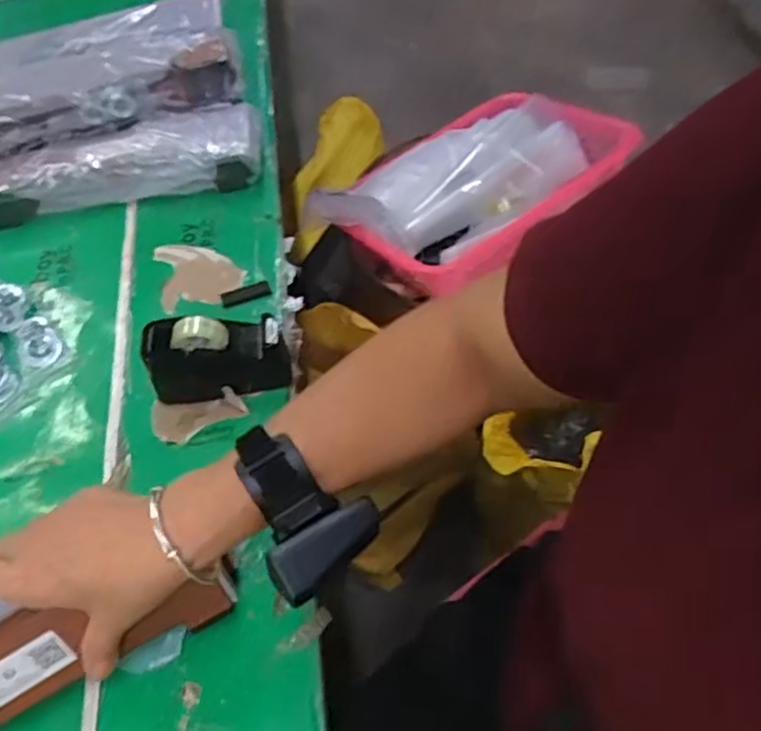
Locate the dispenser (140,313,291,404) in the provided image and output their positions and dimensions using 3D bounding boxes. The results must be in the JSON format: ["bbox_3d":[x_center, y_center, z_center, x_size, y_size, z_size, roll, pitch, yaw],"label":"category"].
[{"bbox_3d":[-0.140,-0.010,0.601,0.117,0.072,0.048,-8,56,-3],"label":"dispenser"}]

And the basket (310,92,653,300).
[{"bbox_3d":[0.114,-0.230,0.939,0.391,0.112,0.255,-33,58,-16],"label":"basket"}]

